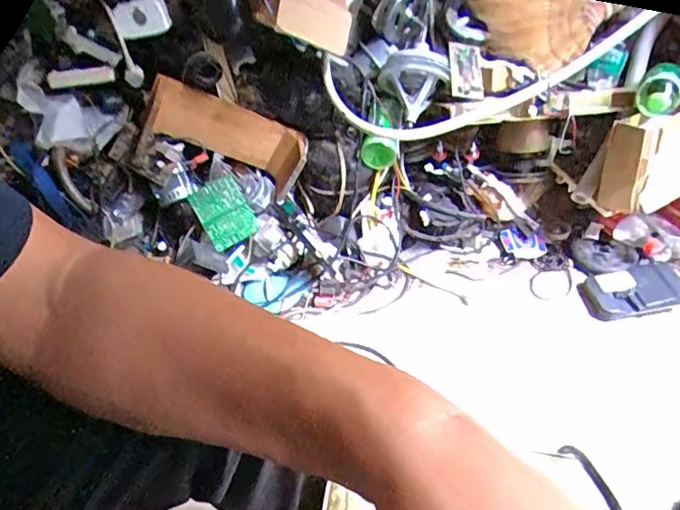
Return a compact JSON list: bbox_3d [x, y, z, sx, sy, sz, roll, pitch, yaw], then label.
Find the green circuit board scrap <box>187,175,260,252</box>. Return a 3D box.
[{"bbox_3d":[-0.221,-0.083,1.008,0.093,0.016,0.126,-30,86,-14],"label":"green circuit board scrap"}]

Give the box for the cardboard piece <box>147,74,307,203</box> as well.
[{"bbox_3d":[-0.216,-0.224,1.019,0.301,0.129,0.074,23,43,-17],"label":"cardboard piece"}]

